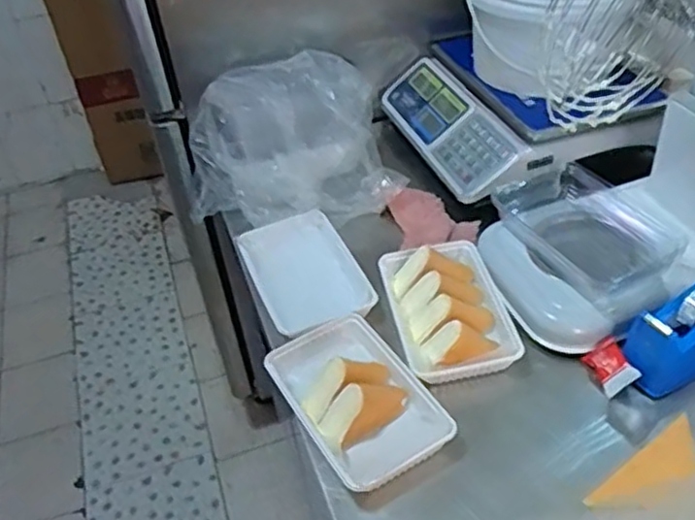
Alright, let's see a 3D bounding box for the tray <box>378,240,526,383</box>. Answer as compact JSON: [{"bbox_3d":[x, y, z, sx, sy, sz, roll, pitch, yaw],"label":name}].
[{"bbox_3d":[0.121,0.052,0.845,0.137,0.048,0.208,-9,42,-3],"label":"tray"}]

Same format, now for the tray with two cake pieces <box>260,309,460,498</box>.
[{"bbox_3d":[0.009,0.145,0.750,0.133,0.051,0.204,-24,45,-19],"label":"tray with two cake pieces"}]

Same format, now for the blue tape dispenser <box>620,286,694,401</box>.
[{"bbox_3d":[0.368,0.079,0.756,0.136,0.089,0.081,-25,45,-20],"label":"blue tape dispenser"}]

